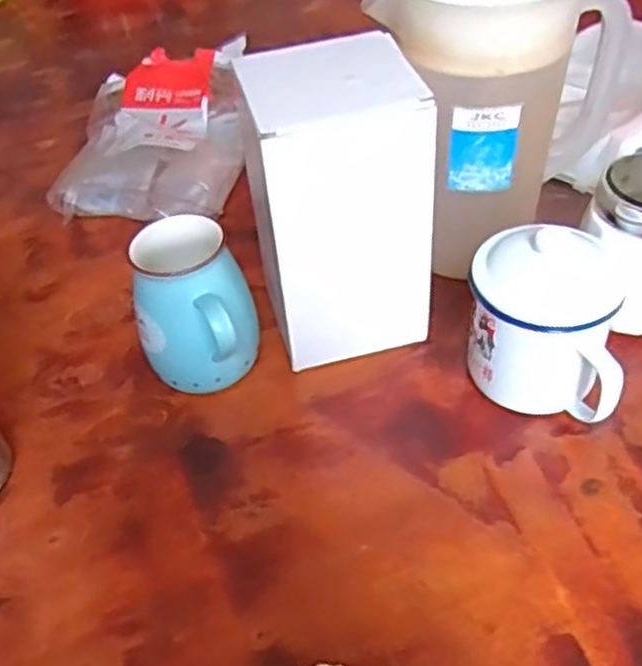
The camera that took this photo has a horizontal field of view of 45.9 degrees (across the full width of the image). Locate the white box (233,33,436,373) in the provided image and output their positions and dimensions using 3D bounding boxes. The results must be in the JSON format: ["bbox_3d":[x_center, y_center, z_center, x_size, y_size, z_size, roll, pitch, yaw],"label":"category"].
[{"bbox_3d":[0.013,-0.078,0.527,0.103,0.207,0.085,-14,46,-8],"label":"white box"}]

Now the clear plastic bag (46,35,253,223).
[{"bbox_3d":[-0.156,-0.196,0.763,0.173,0.066,0.261,-4,44,3],"label":"clear plastic bag"}]

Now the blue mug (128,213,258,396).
[{"bbox_3d":[-0.084,-0.012,0.528,0.082,0.119,0.071,10,48,16],"label":"blue mug"}]

